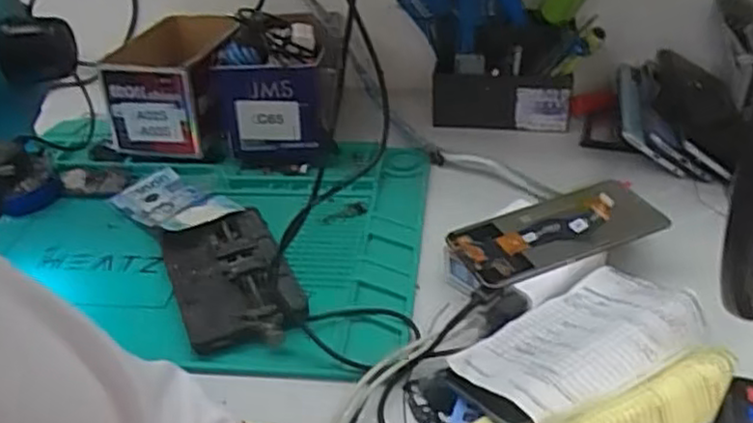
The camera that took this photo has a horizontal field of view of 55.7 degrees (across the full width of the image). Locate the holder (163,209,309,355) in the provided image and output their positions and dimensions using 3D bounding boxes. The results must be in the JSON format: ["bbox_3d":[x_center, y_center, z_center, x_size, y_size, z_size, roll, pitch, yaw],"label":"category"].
[{"bbox_3d":[-0.115,0.054,0.567,0.087,0.028,0.155,-17,38,-17],"label":"holder"}]

